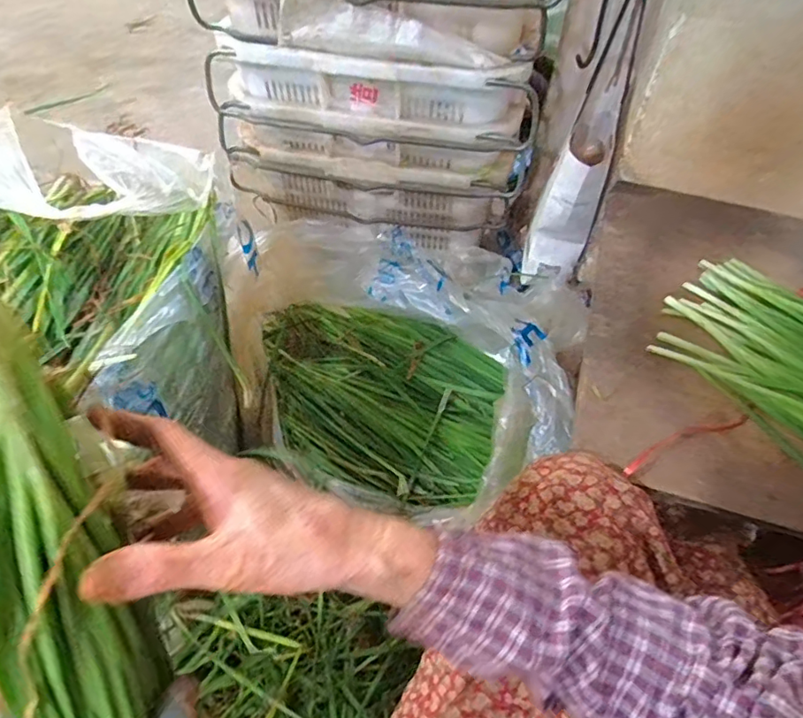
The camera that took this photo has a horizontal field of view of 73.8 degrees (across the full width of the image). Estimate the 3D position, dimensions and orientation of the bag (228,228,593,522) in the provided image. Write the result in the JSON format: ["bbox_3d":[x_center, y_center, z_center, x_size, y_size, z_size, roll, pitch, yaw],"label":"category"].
[{"bbox_3d":[-0.035,-0.014,0.768,0.455,0.214,0.374,19,54,14],"label":"bag"}]

